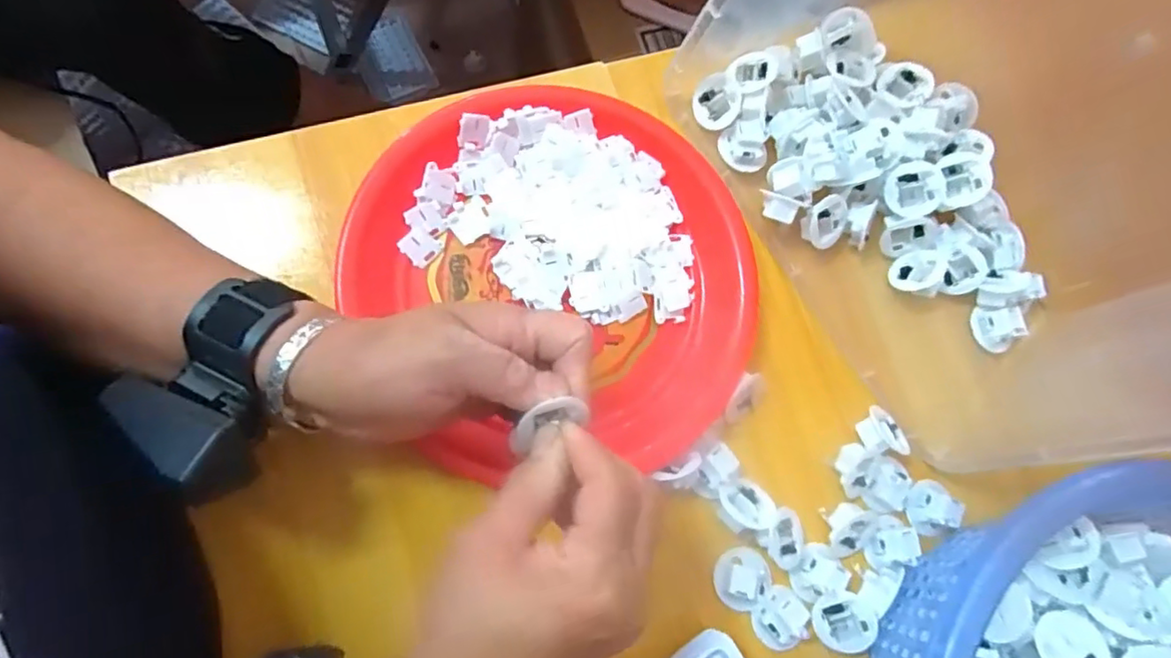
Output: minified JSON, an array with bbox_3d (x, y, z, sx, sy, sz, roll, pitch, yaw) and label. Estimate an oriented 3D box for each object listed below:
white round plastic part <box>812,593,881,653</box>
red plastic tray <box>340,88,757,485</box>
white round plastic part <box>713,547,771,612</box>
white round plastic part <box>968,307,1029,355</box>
[{"bbox_3d":[0.143,0.162,0.340,0.031,0.012,0.030,2,78,-8],"label":"white round plastic part"},{"bbox_3d":[-0.009,-0.031,0.360,0.236,0.038,0.229,-35,85,-13],"label":"red plastic tray"},{"bbox_3d":[0.088,0.140,0.343,0.031,0.018,0.033,2,78,-8],"label":"white round plastic part"},{"bbox_3d":[0.264,-0.001,0.393,0.024,0.017,0.028,-7,80,-10],"label":"white round plastic part"}]

